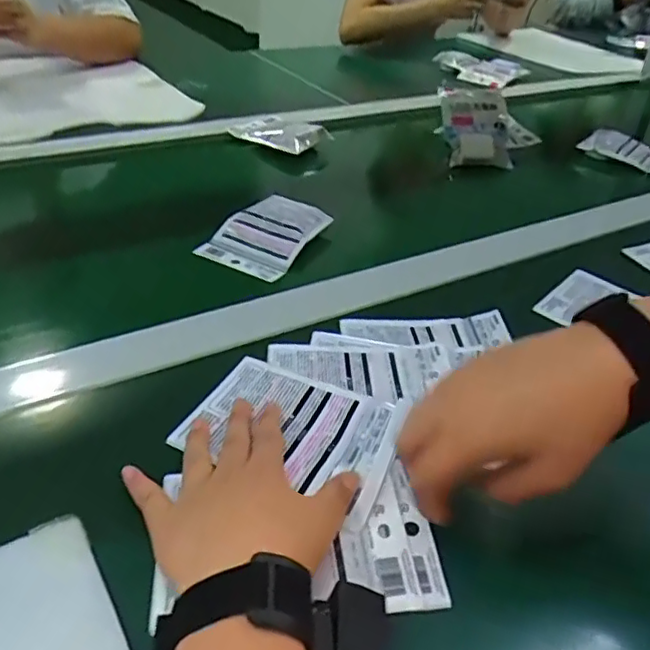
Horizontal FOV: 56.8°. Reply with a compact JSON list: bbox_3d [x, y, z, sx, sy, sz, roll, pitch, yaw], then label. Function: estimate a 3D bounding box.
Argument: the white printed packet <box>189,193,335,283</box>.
[{"bbox_3d":[-0.063,-0.099,0.631,0.097,0.034,0.108,26,44,24],"label":"white printed packet"}]

